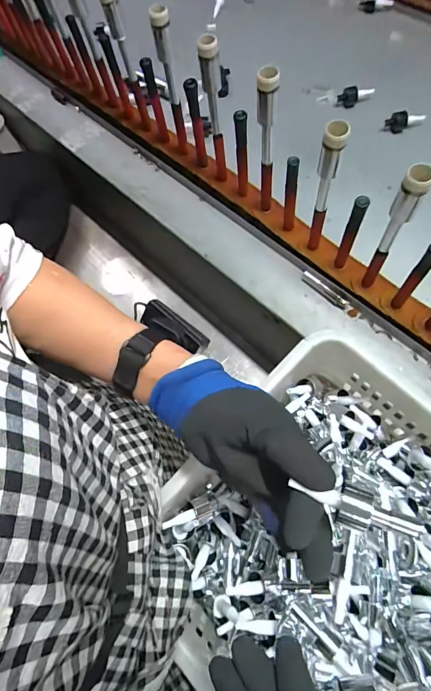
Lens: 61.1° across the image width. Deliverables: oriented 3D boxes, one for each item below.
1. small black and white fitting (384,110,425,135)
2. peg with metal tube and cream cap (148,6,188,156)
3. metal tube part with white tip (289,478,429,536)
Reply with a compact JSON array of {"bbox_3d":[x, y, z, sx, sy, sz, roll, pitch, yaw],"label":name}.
[{"bbox_3d":[0.358,-0.423,0.694,0.067,0.036,0.024,-14,72,-5],"label":"small black and white fitting"},{"bbox_3d":[-0.069,-0.399,0.582,0.034,0.227,0.037,-4,72,-2],"label":"peg with metal tube and cream cap"},{"bbox_3d":[0.097,0.114,0.255,0.082,0.017,0.024,15,72,19],"label":"metal tube part with white tip"}]

